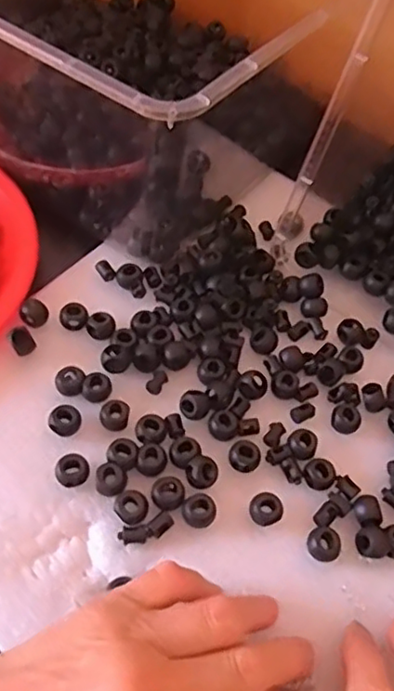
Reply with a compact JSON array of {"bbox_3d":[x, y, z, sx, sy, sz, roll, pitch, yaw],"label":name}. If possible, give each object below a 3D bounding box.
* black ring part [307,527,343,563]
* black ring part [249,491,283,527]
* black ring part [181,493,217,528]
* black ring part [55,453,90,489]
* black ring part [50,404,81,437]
[{"bbox_3d":[0.067,0.105,0.330,0.017,0.007,0.017,4,56,-6],"label":"black ring part"},{"bbox_3d":[0.037,0.088,0.338,0.017,0.008,0.016,4,56,-6],"label":"black ring part"},{"bbox_3d":[0.001,0.088,0.334,0.017,0.008,0.017,4,56,-6],"label":"black ring part"},{"bbox_3d":[-0.067,0.068,0.339,0.017,0.013,0.015,-21,61,-20],"label":"black ring part"},{"bbox_3d":[-0.074,0.043,0.354,0.017,0.011,0.014,-19,61,-19],"label":"black ring part"}]

